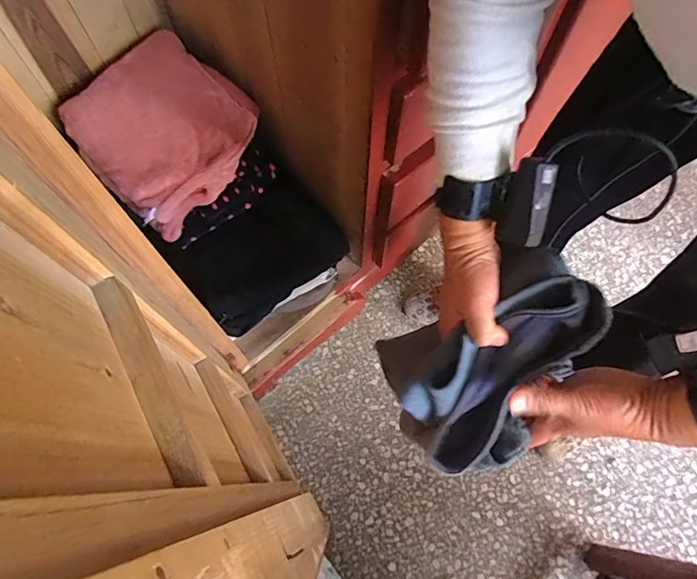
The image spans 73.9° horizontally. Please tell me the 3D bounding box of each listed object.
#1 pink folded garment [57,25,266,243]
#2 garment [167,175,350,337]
[{"bbox_3d":[-0.306,-0.268,0.784,0.281,0.092,0.262,43,74,15],"label":"pink folded garment"},{"bbox_3d":[-0.151,-0.068,0.845,0.284,0.073,0.172,-39,74,-15],"label":"garment"}]

